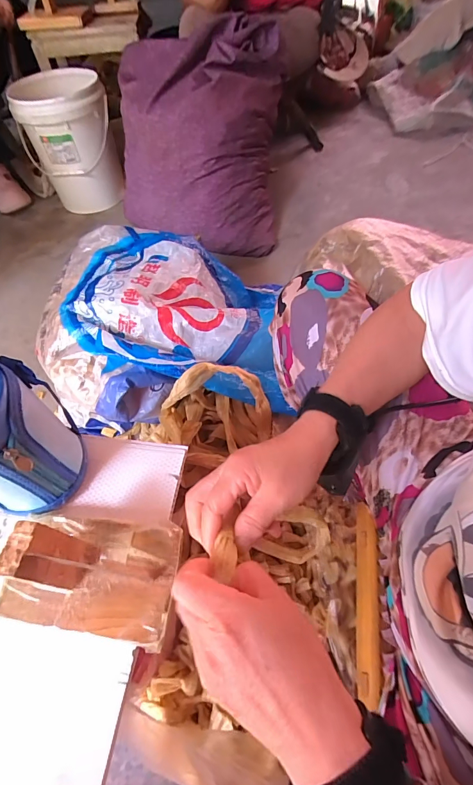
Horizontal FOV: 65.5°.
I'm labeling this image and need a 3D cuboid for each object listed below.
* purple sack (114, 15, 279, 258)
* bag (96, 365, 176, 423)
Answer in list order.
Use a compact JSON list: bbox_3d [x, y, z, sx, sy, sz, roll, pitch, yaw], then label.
[{"bbox_3d":[-0.106,-0.781,1.130,0.450,0.431,0.501,3,56,7],"label":"purple sack"},{"bbox_3d":[-0.184,0.010,0.682,0.142,0.115,0.052,-10,56,-2],"label":"bag"}]

